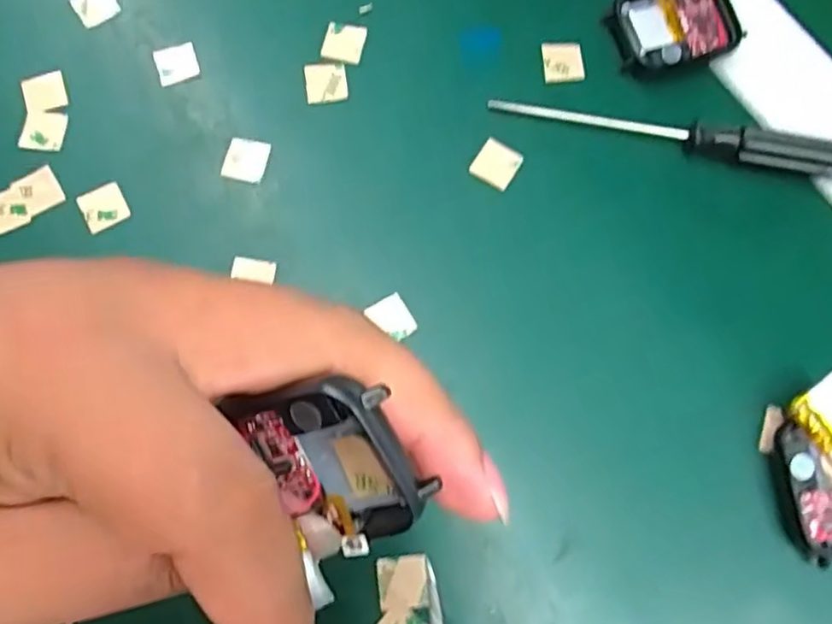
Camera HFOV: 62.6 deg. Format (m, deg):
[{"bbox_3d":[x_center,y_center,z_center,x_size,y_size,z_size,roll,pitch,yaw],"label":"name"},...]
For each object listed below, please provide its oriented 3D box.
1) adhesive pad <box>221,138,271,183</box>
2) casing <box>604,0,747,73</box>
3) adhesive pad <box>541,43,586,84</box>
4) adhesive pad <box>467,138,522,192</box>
[{"bbox_3d":[-0.063,-0.057,0.253,0.015,0.004,0.016,10,75,2],"label":"adhesive pad"},{"bbox_3d":[0.100,-0.111,0.264,0.045,0.011,0.036,-15,75,-5],"label":"casing"},{"bbox_3d":[0.057,-0.097,0.266,0.016,0.004,0.016,-6,75,-2],"label":"adhesive pad"},{"bbox_3d":[0.030,-0.055,0.256,0.015,0.004,0.015,31,76,8],"label":"adhesive pad"}]

